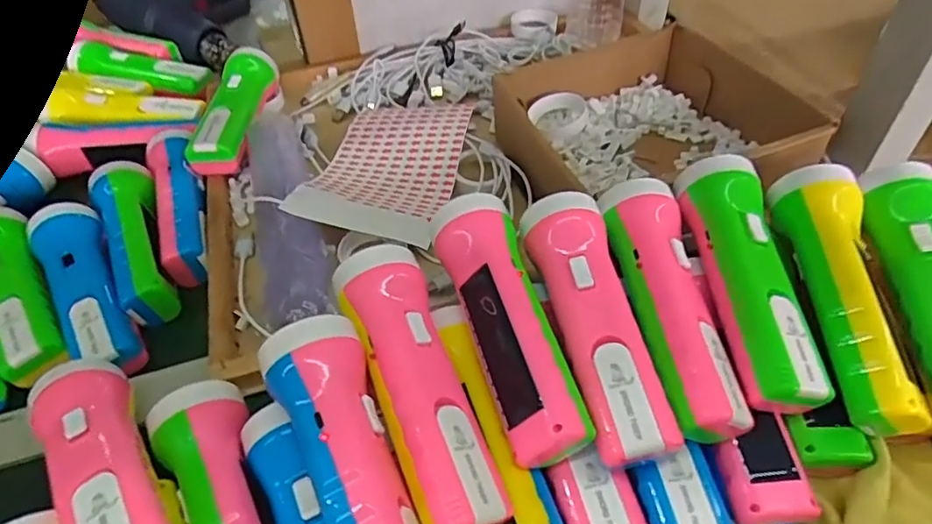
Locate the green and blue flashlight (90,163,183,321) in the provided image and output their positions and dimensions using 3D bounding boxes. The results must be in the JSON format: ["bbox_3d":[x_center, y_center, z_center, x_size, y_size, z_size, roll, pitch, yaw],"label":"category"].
[{"bbox_3d":[-0.269,-0.023,0.469,0.044,0.044,0.167,-24,49,-19],"label":"green and blue flashlight"}]

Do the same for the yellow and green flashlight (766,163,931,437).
[{"bbox_3d":[0.223,0.015,0.336,0.051,0.053,0.160,2,46,5],"label":"yellow and green flashlight"}]

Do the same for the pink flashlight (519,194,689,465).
[{"bbox_3d":[0.073,0.035,0.334,0.050,0.058,0.166,-7,46,-4],"label":"pink flashlight"}]

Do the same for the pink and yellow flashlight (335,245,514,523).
[{"bbox_3d":[-0.025,0.067,0.310,0.045,0.058,0.160,-17,47,-13],"label":"pink and yellow flashlight"}]

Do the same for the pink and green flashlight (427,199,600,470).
[{"bbox_3d":[0.024,0.034,0.333,0.050,0.057,0.165,-13,46,-9],"label":"pink and green flashlight"}]

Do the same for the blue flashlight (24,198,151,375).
[{"bbox_3d":[-0.282,0.018,0.428,0.046,0.040,0.173,-28,51,-22],"label":"blue flashlight"}]

